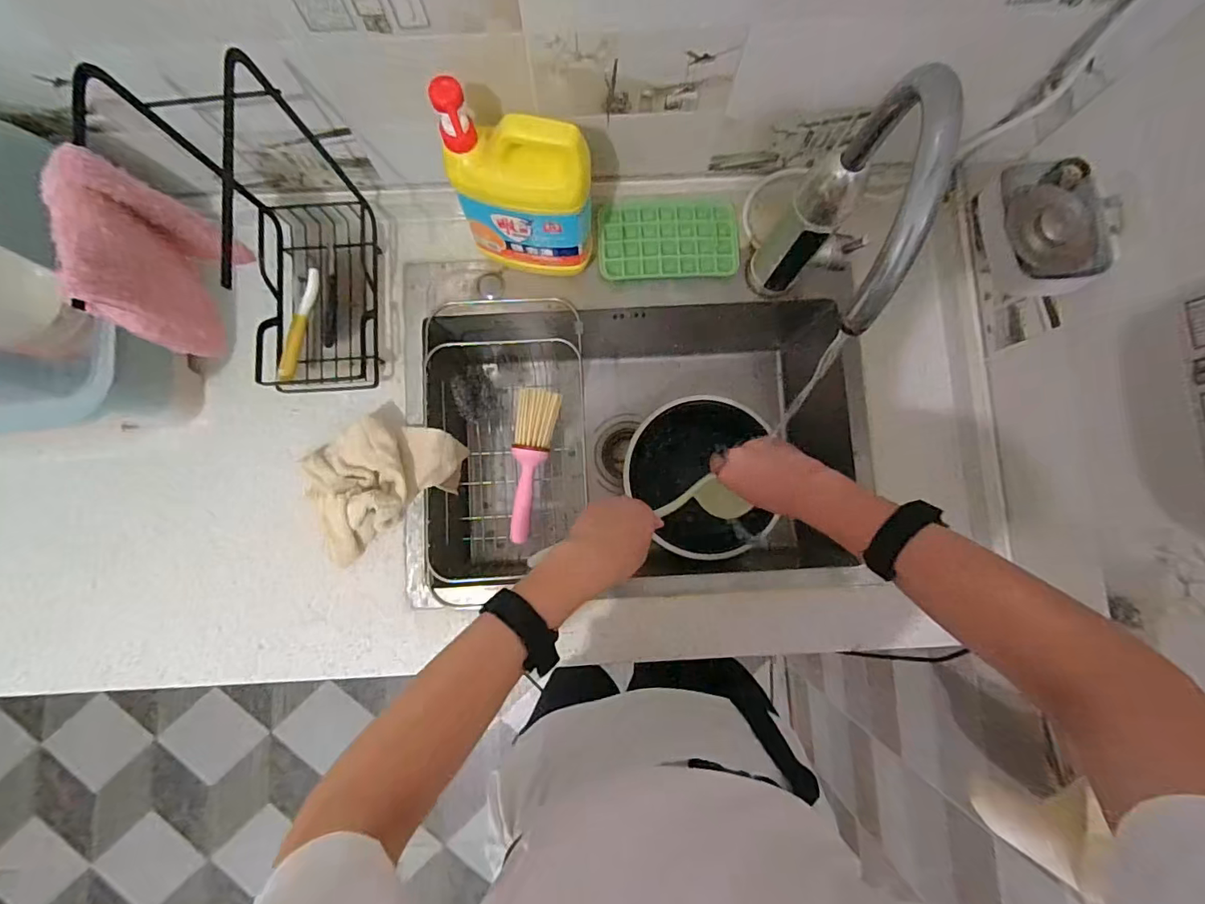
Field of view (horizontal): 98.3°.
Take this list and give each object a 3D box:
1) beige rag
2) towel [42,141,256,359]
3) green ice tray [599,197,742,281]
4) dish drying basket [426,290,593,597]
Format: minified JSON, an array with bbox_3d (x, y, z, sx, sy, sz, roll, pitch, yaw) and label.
[{"bbox_3d":[-0.279,0.027,0.655,0.186,0.112,0.130,-38,86,-5],"label":"beige rag"},{"bbox_3d":[-0.387,-0.162,0.458,0.050,0.149,0.123,-9,84,-2],"label":"towel"},{"bbox_3d":[0.087,-0.282,0.687,0.179,0.020,0.101,0,84,-1],"label":"green ice tray"},{"bbox_3d":[-0.133,-0.008,0.704,0.191,0.083,0.379,0,84,-1],"label":"dish drying basket"}]

